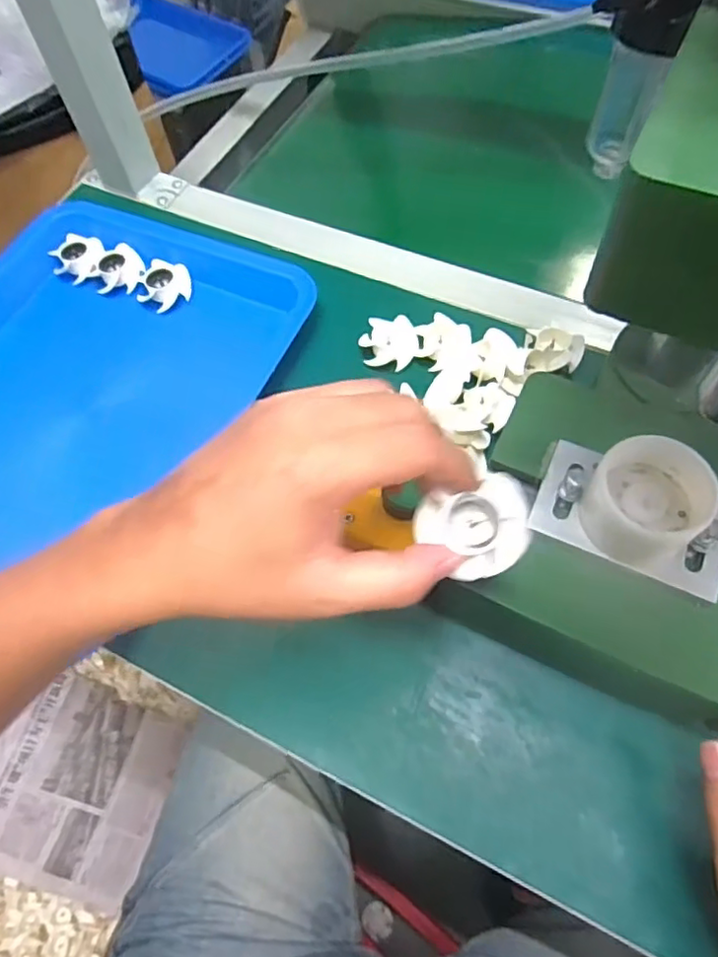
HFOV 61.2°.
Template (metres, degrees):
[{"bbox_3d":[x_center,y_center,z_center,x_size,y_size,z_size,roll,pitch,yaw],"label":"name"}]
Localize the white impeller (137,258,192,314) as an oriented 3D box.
[{"bbox_3d":[-0.158,-0.158,0.498,0.039,0.019,0.037,2,63,5],"label":"white impeller"}]

